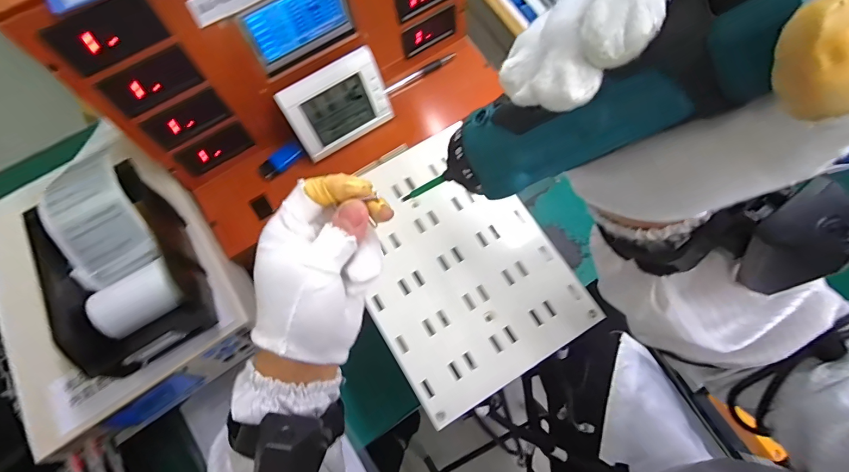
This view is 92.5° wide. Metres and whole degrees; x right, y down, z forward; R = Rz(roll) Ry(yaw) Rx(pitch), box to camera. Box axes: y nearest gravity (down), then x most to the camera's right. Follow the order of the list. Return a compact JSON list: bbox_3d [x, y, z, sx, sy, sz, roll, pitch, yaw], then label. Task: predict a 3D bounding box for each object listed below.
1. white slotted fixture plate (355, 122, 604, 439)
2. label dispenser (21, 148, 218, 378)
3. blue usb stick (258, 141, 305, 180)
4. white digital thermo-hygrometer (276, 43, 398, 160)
[{"bbox_3d":[0.025,0.022,0.374,0.170,0.008,0.229,-31,75,-9],"label":"white slotted fixture plate"},{"bbox_3d":[-0.286,0.025,0.395,0.105,0.081,0.201,-29,75,-8],"label":"label dispenser"},{"bbox_3d":[-0.172,-0.090,0.488,0.056,0.010,0.023,-42,117,-13],"label":"blue usb stick"},{"bbox_3d":[-0.095,-0.144,0.460,0.112,0.094,0.013,-33,48,-8],"label":"white digital thermo-hygrometer"}]

